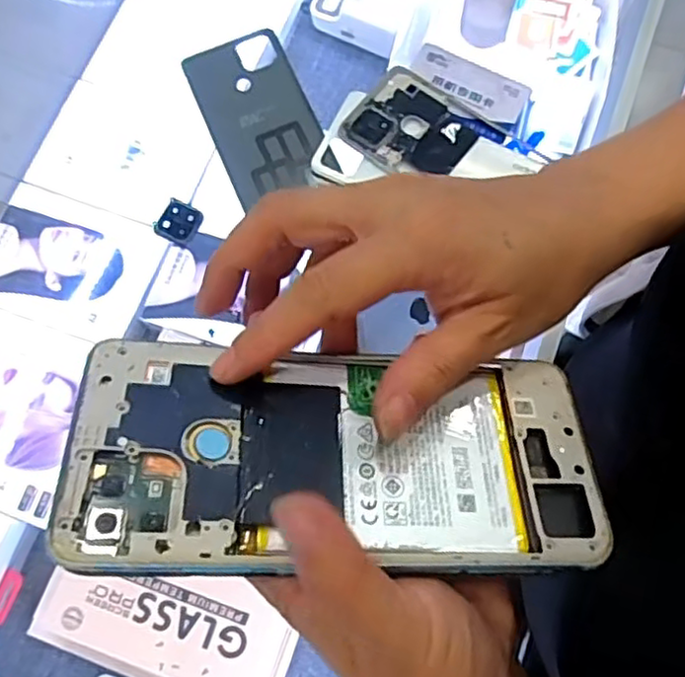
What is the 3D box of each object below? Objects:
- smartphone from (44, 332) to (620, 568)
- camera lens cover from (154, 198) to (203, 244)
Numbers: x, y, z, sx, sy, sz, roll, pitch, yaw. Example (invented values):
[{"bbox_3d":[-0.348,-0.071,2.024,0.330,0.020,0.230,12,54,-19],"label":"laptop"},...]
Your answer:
[{"bbox_3d":[0.000,0.035,0.209,0.161,0.006,0.073,3,54,-9],"label":"smartphone"},{"bbox_3d":[-0.111,-0.078,0.453,0.026,0.009,0.026,29,77,8],"label":"camera lens cover"}]

